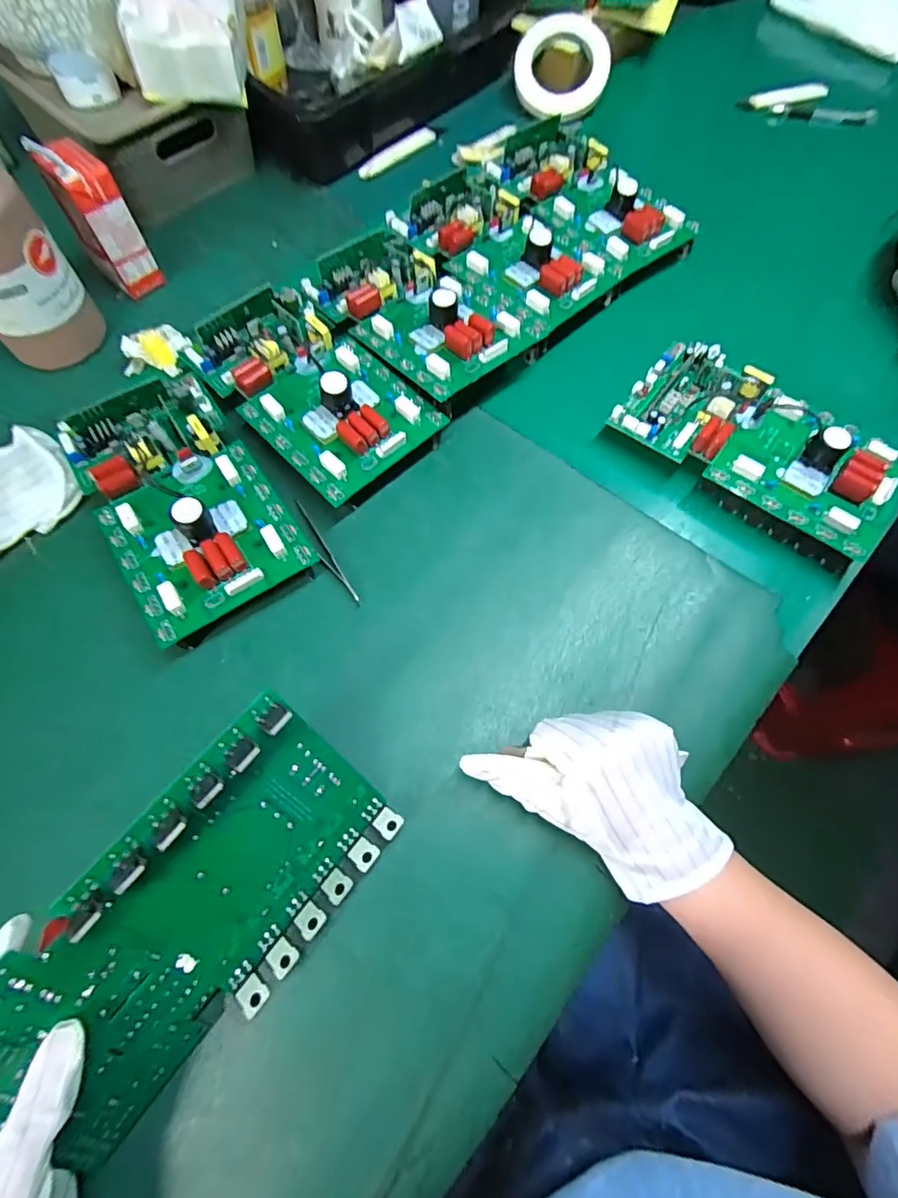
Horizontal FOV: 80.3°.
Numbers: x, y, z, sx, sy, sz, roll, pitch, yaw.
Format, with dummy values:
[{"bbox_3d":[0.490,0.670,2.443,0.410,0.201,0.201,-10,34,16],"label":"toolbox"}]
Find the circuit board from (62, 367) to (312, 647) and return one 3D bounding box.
[{"bbox_3d":[-0.210,-0.079,0.421,0.127,0.049,0.212,-33,72,-13],"label":"circuit board"}]

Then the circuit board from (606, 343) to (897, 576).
[{"bbox_3d":[0.267,-0.134,0.457,0.231,0.048,0.120,35,71,12],"label":"circuit board"}]

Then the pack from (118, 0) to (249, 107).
[{"bbox_3d":[-0.251,-0.566,0.508,0.099,0.089,0.141,0,68,-1],"label":"pack"}]

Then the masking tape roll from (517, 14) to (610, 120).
[{"bbox_3d":[0.140,-0.658,0.655,0.112,0.012,0.119,0,95,4],"label":"masking tape roll"}]

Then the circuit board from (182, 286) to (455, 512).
[{"bbox_3d":[-0.120,-0.186,0.466,0.127,0.046,0.214,-41,74,-16],"label":"circuit board"}]

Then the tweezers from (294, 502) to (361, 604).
[{"bbox_3d":[-0.100,-0.036,0.427,0.011,0.011,0.099,-30,72,-12],"label":"tweezers"}]

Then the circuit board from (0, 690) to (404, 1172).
[{"bbox_3d":[-0.132,0.173,0.279,0.025,0.127,0.221,13,54,48],"label":"circuit board"}]

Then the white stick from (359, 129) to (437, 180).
[{"bbox_3d":[-0.063,-0.543,0.651,0.120,0.017,0.013,-42,74,-16],"label":"white stick"}]

